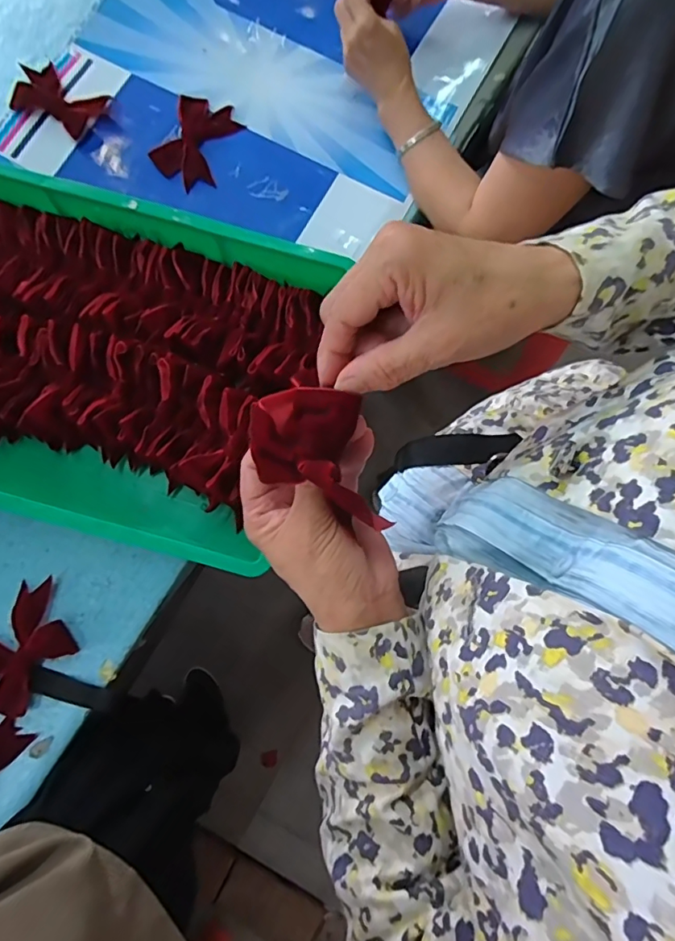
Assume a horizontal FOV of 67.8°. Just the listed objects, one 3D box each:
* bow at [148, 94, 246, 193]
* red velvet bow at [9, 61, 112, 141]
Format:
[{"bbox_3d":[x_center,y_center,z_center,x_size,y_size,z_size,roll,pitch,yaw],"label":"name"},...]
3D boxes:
[{"bbox_3d":[-0.193,-0.451,0.685,0.091,0.011,0.134,22,81,1],"label":"bow"},{"bbox_3d":[-0.382,-0.510,0.690,0.119,0.016,0.080,26,81,2],"label":"red velvet bow"}]

